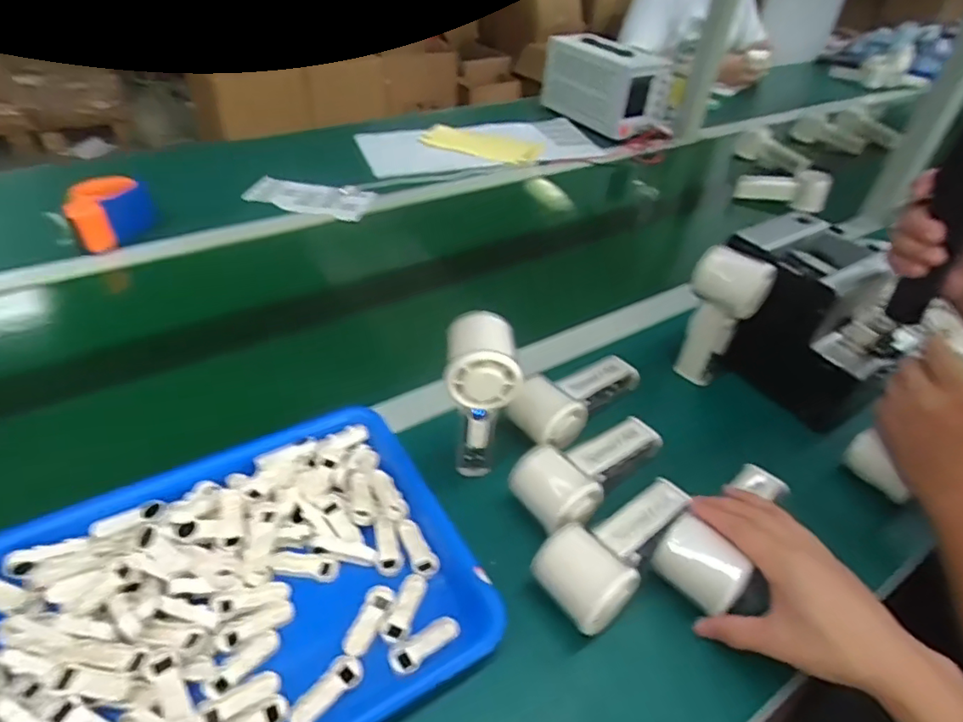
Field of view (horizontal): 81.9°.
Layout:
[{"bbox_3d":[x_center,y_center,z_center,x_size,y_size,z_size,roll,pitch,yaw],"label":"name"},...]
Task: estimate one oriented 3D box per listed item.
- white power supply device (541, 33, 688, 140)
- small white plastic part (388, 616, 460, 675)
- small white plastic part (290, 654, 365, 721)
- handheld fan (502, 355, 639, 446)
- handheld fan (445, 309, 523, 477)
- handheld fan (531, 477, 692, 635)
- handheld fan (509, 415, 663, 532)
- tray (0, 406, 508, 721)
[{"bbox_3d":[0.287,-0.613,1.240,0.170,0.161,0.281,-24,48,-30],"label":"white power supply device"},{"bbox_3d":[-0.039,0.198,0.388,0.051,0.008,0.020,-20,46,-26],"label":"small white plastic part"},{"bbox_3d":[-0.102,0.216,0.364,0.051,0.004,0.022,-30,51,-34],"label":"small white plastic part"},{"bbox_3d":[0.094,0.033,0.554,0.143,0.049,0.067,-30,51,-34],"label":"handheld fan"},{"bbox_3d":[-0.003,0.032,0.465,0.056,0.136,0.062,2,40,-4],"label":"handheld fan"},{"bbox_3d":[0.109,0.143,0.439,0.153,0.053,0.063,-29,51,-34],"label":"handheld fan"},{"bbox_3d":[0.094,0.096,0.491,0.154,0.048,0.070,-26,49,-31],"label":"handheld fan"},{"bbox_3d":[-0.184,0.167,0.394,0.333,0.027,0.249,-20,48,-27],"label":"tray"}]

